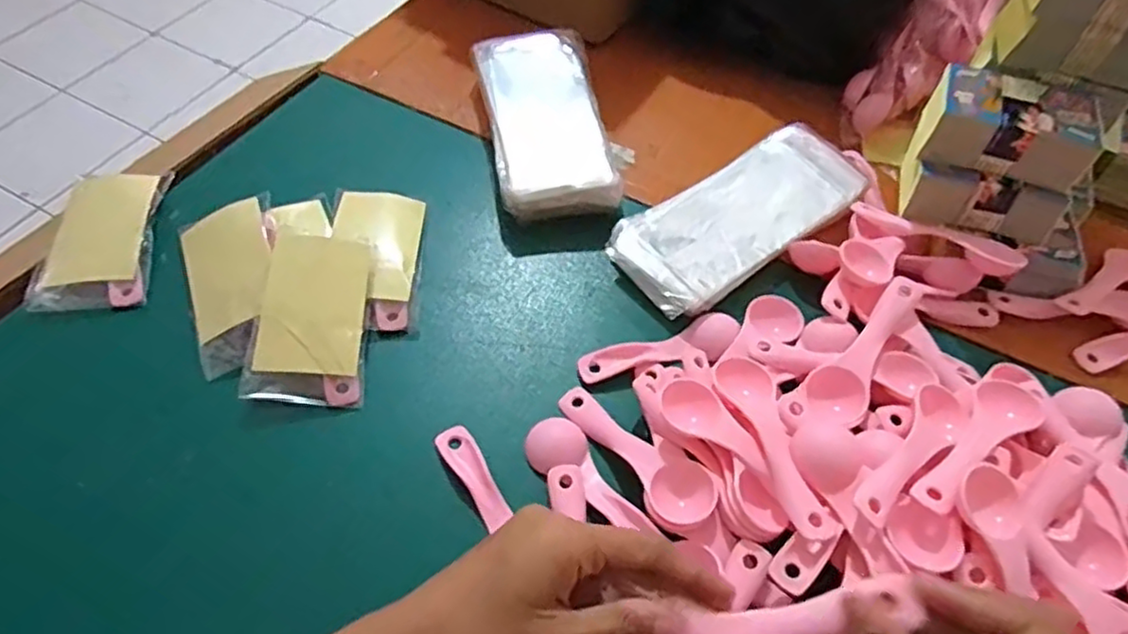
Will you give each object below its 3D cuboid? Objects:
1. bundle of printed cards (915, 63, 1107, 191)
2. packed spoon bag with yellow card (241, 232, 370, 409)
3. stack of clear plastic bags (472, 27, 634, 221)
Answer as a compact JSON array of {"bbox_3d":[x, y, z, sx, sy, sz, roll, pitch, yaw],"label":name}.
[{"bbox_3d":[0.287,-0.126,0.444,0.098,0.037,0.067,18,57,8],"label":"bundle of printed cards"},{"bbox_3d":[-0.160,-0.002,0.434,0.065,0.027,0.115,-1,56,-4],"label":"packed spoon bag with yellow card"},{"bbox_3d":[-0.008,-0.157,0.541,0.103,0.032,0.190,-9,57,-9],"label":"stack of clear plastic bags"}]

